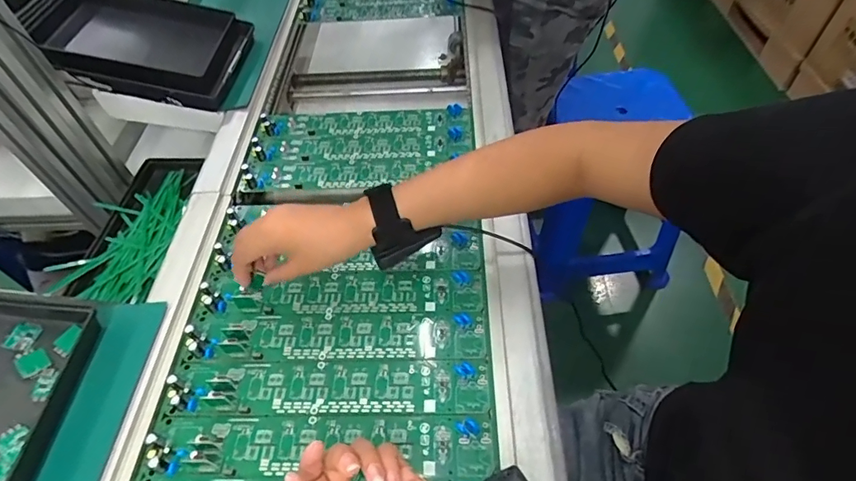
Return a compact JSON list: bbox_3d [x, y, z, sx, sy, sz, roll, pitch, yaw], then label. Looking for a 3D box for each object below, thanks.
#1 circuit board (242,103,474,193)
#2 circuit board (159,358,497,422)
[{"bbox_3d":[-0.084,-0.120,0.593,0.267,0.020,0.138,1,59,1],"label":"circuit board"},{"bbox_3d":[-0.080,0.123,0.413,0.265,0.011,0.057,0,52,1],"label":"circuit board"}]

